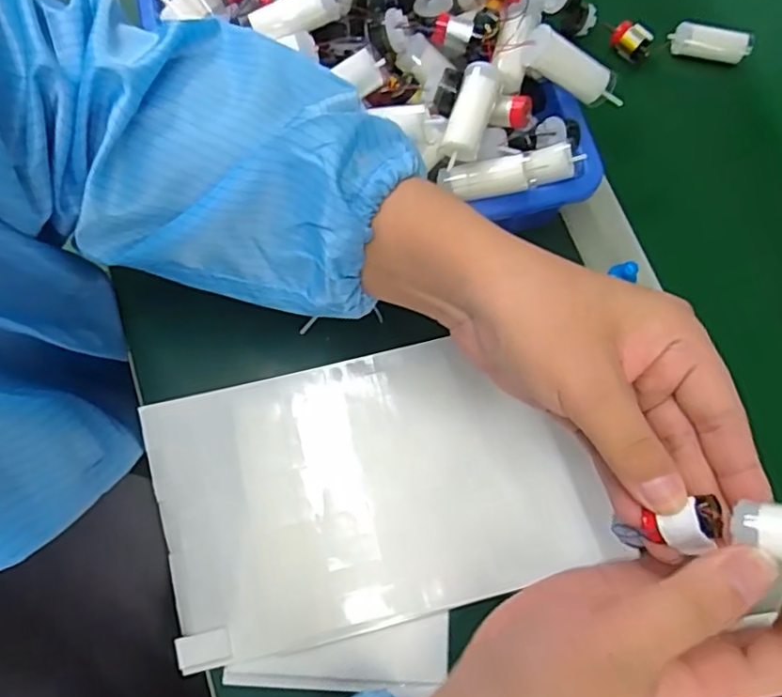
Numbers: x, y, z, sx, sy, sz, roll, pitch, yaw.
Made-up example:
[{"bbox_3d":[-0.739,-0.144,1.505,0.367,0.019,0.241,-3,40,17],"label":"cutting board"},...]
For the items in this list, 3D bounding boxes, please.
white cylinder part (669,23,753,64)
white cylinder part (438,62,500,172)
[{"bbox_3d":[0.232,-0.223,0.451,0.056,0.018,0.016,13,74,3],"label":"white cylinder part"},{"bbox_3d":[0.042,-0.123,0.329,0.019,0.015,0.054,20,96,5],"label":"white cylinder part"}]

